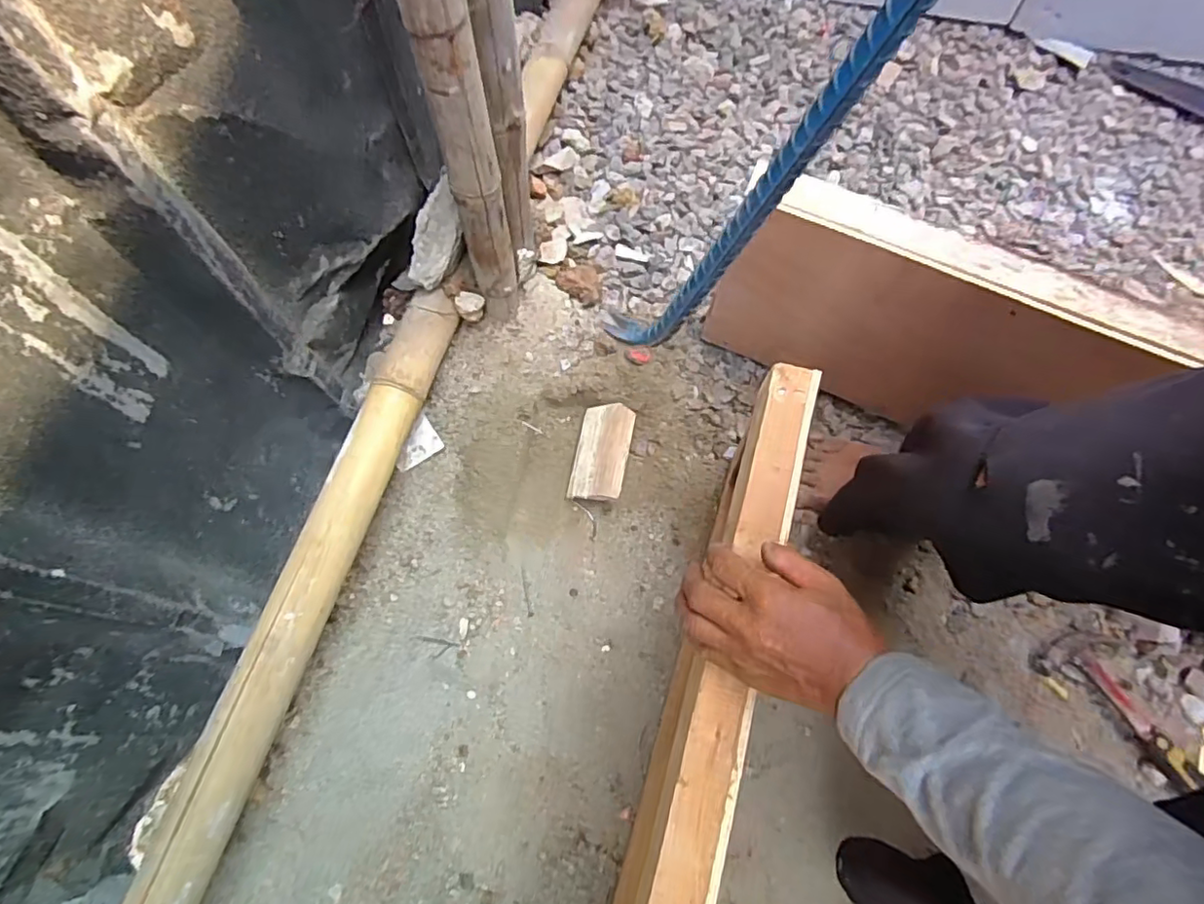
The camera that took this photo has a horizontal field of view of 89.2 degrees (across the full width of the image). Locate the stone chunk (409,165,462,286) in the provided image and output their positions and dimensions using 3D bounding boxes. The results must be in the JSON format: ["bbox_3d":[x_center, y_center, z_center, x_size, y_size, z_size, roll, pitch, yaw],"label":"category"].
[{"bbox_3d":[-0.185,-0.248,0.689,0.042,0.033,0.121,21,110,6],"label":"stone chunk"}]

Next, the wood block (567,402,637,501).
[{"bbox_3d":[0.000,0.003,0.773,0.066,0.057,0.118,11,71,3],"label":"wood block"}]

